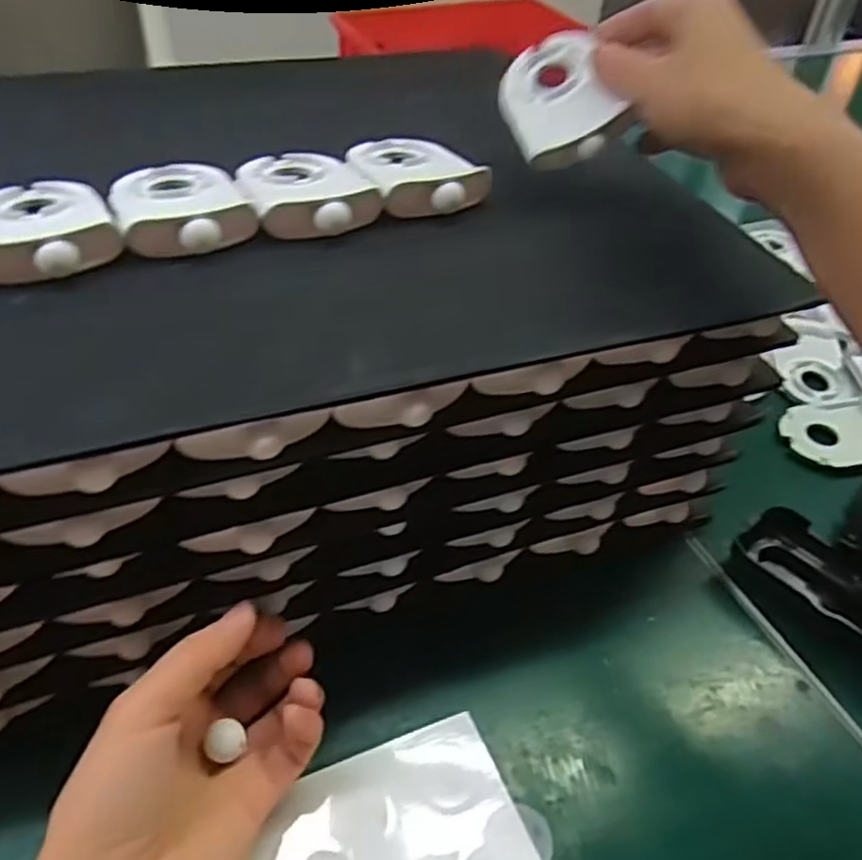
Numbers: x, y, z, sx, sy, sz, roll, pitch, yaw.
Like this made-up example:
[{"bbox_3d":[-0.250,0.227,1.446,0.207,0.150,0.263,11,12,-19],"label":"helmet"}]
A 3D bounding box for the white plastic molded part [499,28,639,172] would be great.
[{"bbox_3d":[0.066,-0.176,0.397,0.055,0.010,0.092,-23,58,19],"label":"white plastic molded part"}]

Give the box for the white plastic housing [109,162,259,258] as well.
[{"bbox_3d":[-0.119,-0.109,0.356,0.057,0.015,0.082,-16,47,-20],"label":"white plastic housing"}]

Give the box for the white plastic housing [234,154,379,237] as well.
[{"bbox_3d":[-0.062,-0.123,0.374,0.058,0.015,0.083,-13,46,-18],"label":"white plastic housing"}]

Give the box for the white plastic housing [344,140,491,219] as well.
[{"bbox_3d":[-0.008,-0.138,0.395,0.058,0.015,0.081,-11,45,-16],"label":"white plastic housing"}]

